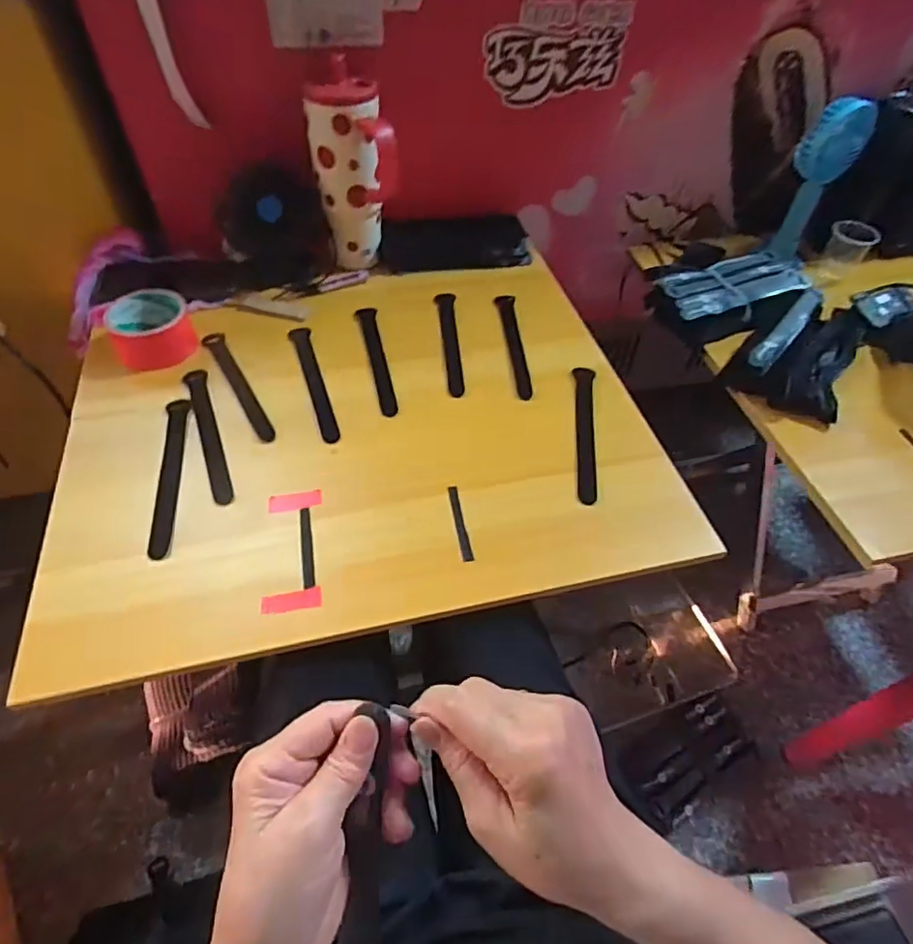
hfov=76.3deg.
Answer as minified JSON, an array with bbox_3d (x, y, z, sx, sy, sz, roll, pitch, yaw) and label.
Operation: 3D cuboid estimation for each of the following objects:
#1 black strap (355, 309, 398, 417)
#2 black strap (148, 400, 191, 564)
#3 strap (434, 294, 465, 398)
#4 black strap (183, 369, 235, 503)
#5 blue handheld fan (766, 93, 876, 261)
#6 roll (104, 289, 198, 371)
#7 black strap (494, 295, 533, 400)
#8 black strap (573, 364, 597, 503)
[{"bbox_3d":[-0.095,-0.136,0.682,0.025,0.005,0.194,-9,51,-8],"label":"black strap"},{"bbox_3d":[-0.277,-0.002,0.563,0.022,0.004,0.195,-9,51,-8],"label":"black strap"},{"bbox_3d":[-0.007,-0.159,0.704,0.023,0.006,0.191,-3,51,-3],"label":"strap"},{"bbox_3d":[-0.258,-0.044,0.603,0.020,0.004,0.202,-19,53,-15],"label":"black strap"},{"bbox_3d":[0.513,-0.413,0.837,0.075,0.209,0.087,30,56,20],"label":"blue handheld fan"},{"bbox_3d":[-0.345,-0.161,0.660,0.083,0.048,0.091,0,51,0],"label":"roll"},{"bbox_3d":[0.069,-0.157,0.707,0.024,0.005,0.190,-2,51,-2],"label":"black strap"},{"bbox_3d":[0.135,-0.044,0.612,0.023,0.006,0.188,6,51,5],"label":"black strap"}]

